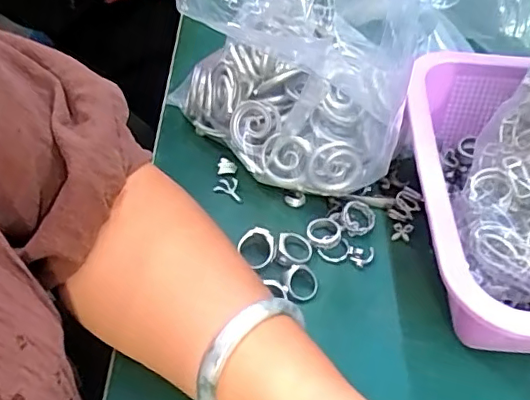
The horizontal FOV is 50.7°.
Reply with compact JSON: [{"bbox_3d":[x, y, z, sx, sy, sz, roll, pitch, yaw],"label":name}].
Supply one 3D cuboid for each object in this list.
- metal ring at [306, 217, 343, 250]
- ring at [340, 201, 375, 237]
[{"bbox_3d":[0.040,0.022,0.380,0.024,0.006,0.025,3,48,-3],"label":"metal ring"},{"bbox_3d":[0.064,0.013,0.388,0.023,0.009,0.025,3,48,-3],"label":"ring"}]

